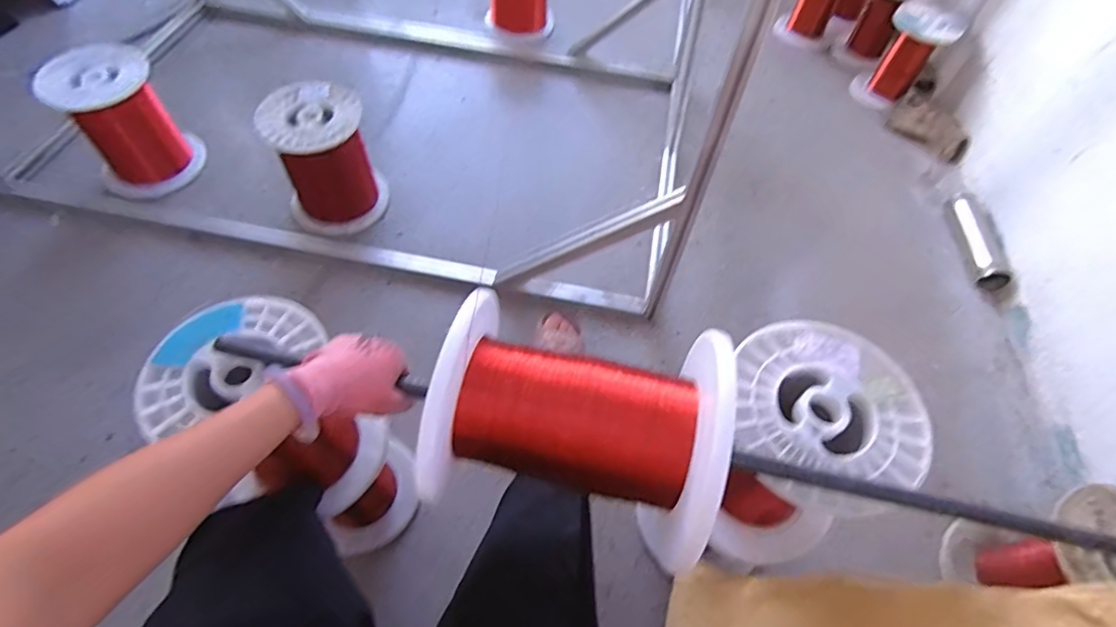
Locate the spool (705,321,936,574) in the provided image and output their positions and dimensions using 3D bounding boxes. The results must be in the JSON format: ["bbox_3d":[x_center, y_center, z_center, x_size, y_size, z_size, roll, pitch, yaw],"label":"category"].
[{"bbox_3d":[0.259,0.159,0.625,0.192,0.224,0.213,11,57,3],"label":"spool"}]

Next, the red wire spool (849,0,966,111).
[{"bbox_3d":[0.964,-0.709,1.508,0.162,0.234,0.167,2,57,-3],"label":"red wire spool"}]

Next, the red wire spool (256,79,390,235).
[{"bbox_3d":[-0.493,-0.326,1.159,0.196,0.247,0.185,2,57,-3],"label":"red wire spool"}]

